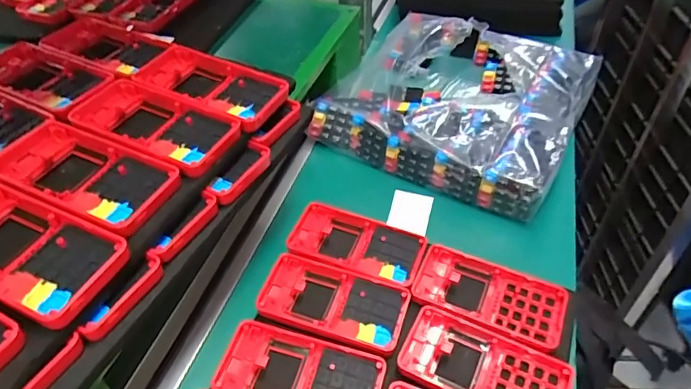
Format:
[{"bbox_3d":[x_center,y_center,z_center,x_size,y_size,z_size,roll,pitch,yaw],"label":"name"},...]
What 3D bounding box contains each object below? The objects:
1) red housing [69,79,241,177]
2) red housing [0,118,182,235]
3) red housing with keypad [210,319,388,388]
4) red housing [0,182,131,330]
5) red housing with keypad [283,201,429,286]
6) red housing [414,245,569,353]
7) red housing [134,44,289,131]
[{"bbox_3d":[-0.155,-0.058,0.388,0.144,0.013,0.065,19,48,20],"label":"red housing"},{"bbox_3d":[-0.184,-0.016,0.348,0.134,0.010,0.063,18,48,19],"label":"red housing"},{"bbox_3d":[-0.035,0.136,0.377,0.122,0.007,0.062,11,46,13],"label":"red housing with keypad"},{"bbox_3d":[-0.200,0.033,0.306,0.128,0.017,0.062,17,48,19],"label":"red housing"},{"bbox_3d":[0.008,0.050,0.472,0.123,0.021,0.062,13,47,15],"label":"red housing with keypad"},{"bbox_3d":[0.121,0.087,0.428,0.123,0.016,0.067,16,47,18],"label":"red housing"},{"bbox_3d":[-0.119,-0.097,0.426,0.132,0.012,0.063,20,48,21],"label":"red housing"}]

